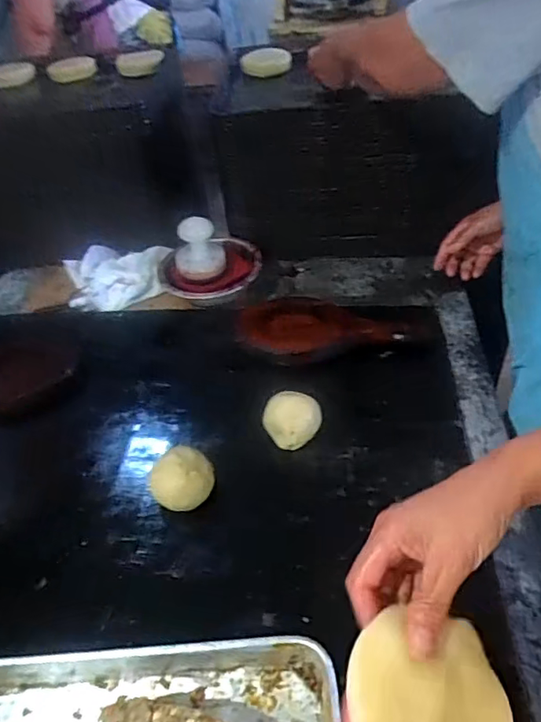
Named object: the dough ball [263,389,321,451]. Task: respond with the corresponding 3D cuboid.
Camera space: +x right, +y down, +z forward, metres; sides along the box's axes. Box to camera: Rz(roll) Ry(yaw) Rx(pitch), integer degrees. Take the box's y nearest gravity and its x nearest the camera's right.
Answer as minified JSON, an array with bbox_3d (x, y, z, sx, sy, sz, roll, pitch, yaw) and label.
[{"bbox_3d":[0.028,0.074,0.697,0.057,0.062,0.068,-30,49,-23],"label":"dough ball"}]

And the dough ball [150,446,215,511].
[{"bbox_3d":[-0.104,0.143,0.641,0.075,0.064,0.061,-23,46,-17],"label":"dough ball"}]

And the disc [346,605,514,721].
[{"bbox_3d":[0.096,0.200,0.314,0.096,0.013,0.091,6,58,-14],"label":"disc"}]

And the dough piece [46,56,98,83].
[{"bbox_3d":[-0.412,-0.607,1.112,0.099,0.026,0.090,-18,43,-12],"label":"dough piece"}]

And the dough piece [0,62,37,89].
[{"bbox_3d":[-0.532,-0.589,1.100,0.047,0.036,0.100,21,48,28],"label":"dough piece"}]

